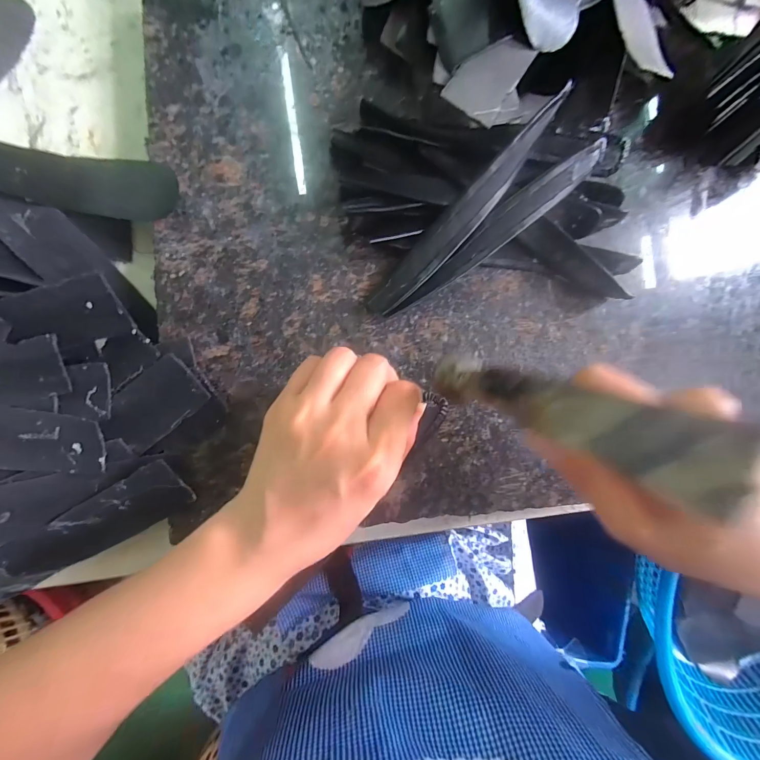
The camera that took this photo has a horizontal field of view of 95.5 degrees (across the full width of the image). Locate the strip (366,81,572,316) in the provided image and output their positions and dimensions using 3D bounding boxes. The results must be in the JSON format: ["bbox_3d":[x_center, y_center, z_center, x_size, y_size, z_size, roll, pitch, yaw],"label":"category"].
[{"bbox_3d":[0.054,-0.106,0.221,0.024,0.018,0.165,42,96,-4],"label":"strip"}]

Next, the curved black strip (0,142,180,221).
[{"bbox_3d":[-0.209,-0.130,0.216,0.159,0.013,0.037,11,103,-5],"label":"curved black strip"}]

